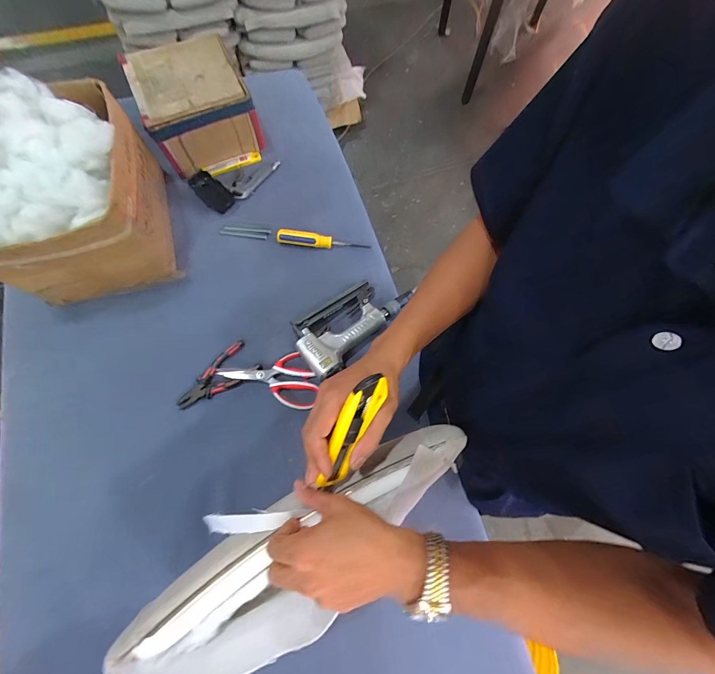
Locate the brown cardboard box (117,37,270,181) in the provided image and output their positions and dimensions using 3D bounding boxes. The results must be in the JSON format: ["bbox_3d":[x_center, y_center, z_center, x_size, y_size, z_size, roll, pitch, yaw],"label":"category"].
[{"bbox_3d":[-0.352,-0.503,0.692,0.213,0.136,0.238,-28,75,-10],"label":"brown cardboard box"}]

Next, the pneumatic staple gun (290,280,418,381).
[{"bbox_3d":[0.000,-0.035,0.605,0.248,0.049,0.124,-35,76,-11],"label":"pneumatic staple gun"}]

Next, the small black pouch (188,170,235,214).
[{"bbox_3d":[-0.327,-0.325,0.703,0.056,0.013,0.128,-43,78,-10],"label":"small black pouch"}]

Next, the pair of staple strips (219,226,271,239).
[{"bbox_3d":[-0.242,-0.227,0.681,0.107,0.004,0.021,8,75,3],"label":"pair of staple strips"}]

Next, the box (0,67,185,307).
[{"bbox_3d":[-0.516,-0.249,0.564,0.268,0.232,0.303,-15,74,-6],"label":"box"}]

